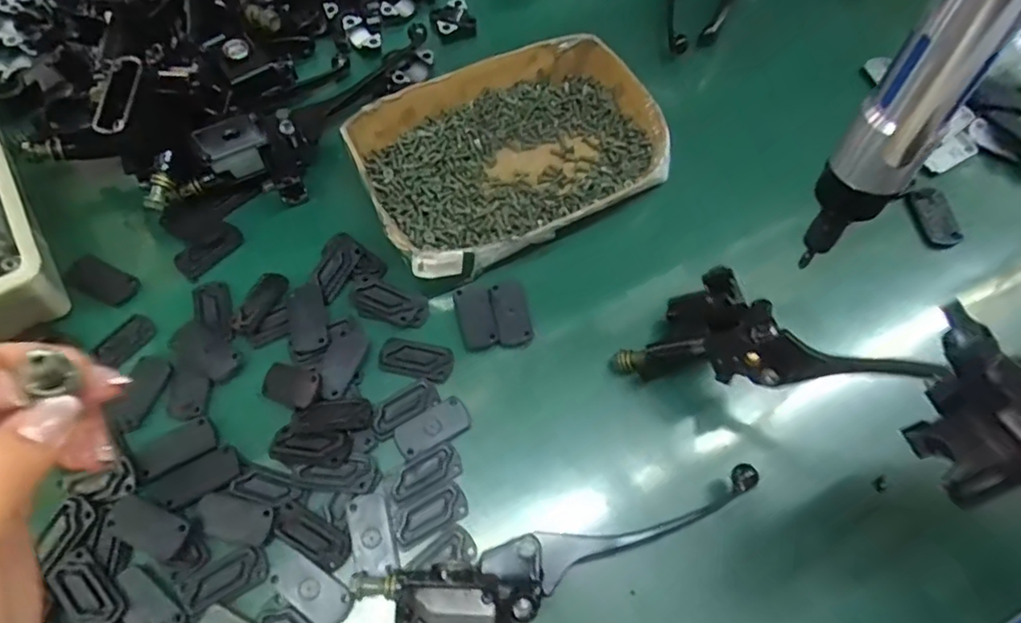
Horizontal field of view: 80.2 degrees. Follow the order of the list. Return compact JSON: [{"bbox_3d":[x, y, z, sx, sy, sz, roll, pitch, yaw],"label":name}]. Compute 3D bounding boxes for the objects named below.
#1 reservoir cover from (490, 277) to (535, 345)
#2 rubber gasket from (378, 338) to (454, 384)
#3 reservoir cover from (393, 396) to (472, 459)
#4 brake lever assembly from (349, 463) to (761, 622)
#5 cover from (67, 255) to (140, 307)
[{"bbox_3d":[0.000,0.000,0.426,0.025,0.005,0.048,-10,67,-7],"label":"reservoir cover"},{"bbox_3d":[-0.064,0.032,0.409,0.050,0.004,0.024,13,66,3],"label":"rubber gasket"},{"bbox_3d":[-0.049,0.073,0.385,0.048,0.004,0.023,-26,70,-14],"label":"reservoir cover"},{"bbox_3d":[0.040,0.143,0.329,0.239,0.055,0.061,-13,67,-9],"label":"brake lever assembly"},{"bbox_3d":[-0.288,-0.022,0.430,0.050,0.009,0.024,27,67,9],"label":"cover"}]

